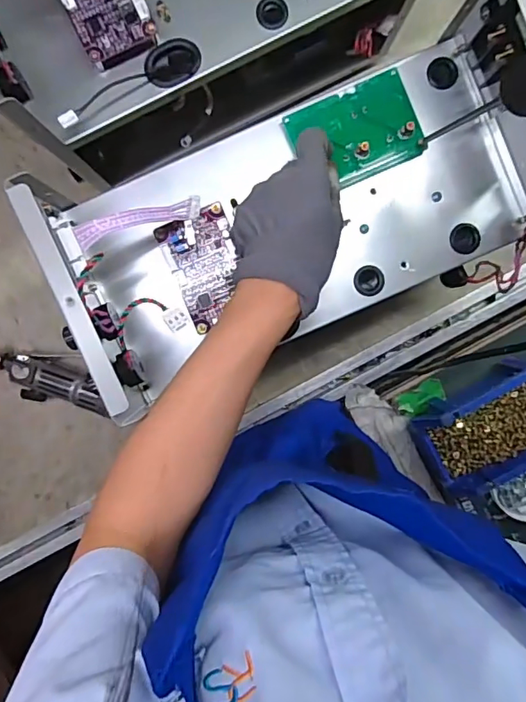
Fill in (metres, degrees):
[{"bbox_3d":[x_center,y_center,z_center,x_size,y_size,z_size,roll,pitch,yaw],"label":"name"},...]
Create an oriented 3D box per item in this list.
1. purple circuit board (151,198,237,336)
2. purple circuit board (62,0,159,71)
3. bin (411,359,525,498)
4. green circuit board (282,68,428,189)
[{"bbox_3d":[-0.045,-0.068,0.405,0.058,0.012,0.087,-24,95,1],"label":"purple circuit board"},{"bbox_3d":[-0.129,-0.282,0.398,0.058,0.034,0.092,-24,95,1],"label":"purple circuit board"},{"bbox_3d":[0.257,0.083,0.563,0.159,0.071,0.109,-29,95,1],"label":"bin"},{"bbox_3d":[0.078,-0.181,0.416,0.102,0.009,0.072,-23,95,1],"label":"green circuit board"}]

